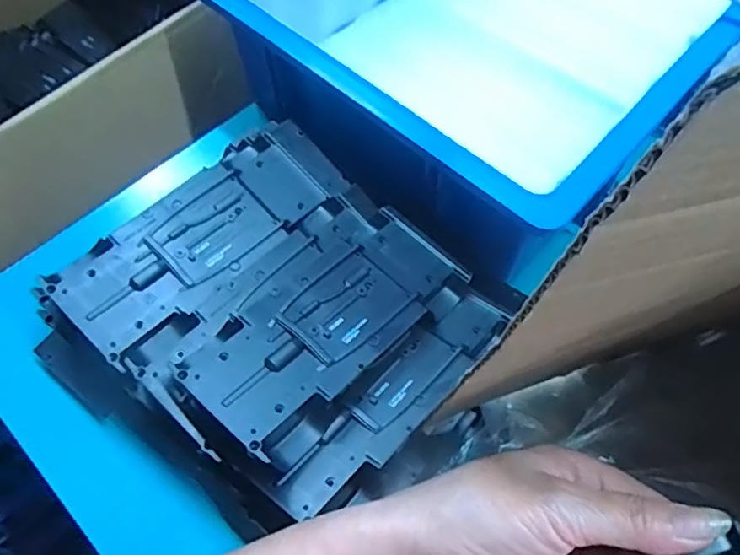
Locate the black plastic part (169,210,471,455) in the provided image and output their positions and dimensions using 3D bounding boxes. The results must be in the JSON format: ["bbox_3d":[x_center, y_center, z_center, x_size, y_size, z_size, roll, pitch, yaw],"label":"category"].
[{"bbox_3d":[-0.021,0.023,0.342,0.075,0.020,0.172,38,53,21],"label":"black plastic part"}]

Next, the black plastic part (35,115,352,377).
[{"bbox_3d":[-0.097,-0.028,0.375,0.067,0.020,0.188,41,61,2],"label":"black plastic part"}]

